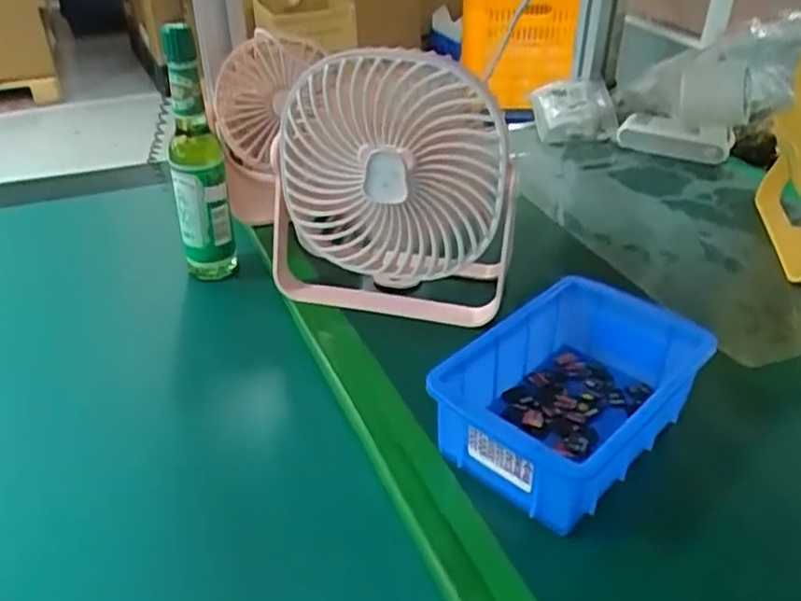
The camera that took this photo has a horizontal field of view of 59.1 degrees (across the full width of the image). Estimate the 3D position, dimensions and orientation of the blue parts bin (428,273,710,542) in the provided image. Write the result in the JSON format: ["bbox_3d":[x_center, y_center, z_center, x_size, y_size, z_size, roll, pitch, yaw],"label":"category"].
[{"bbox_3d":[0.093,0.054,0.386,0.101,0.059,0.139,28,44,34],"label":"blue parts bin"}]

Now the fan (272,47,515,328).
[{"bbox_3d":[-0.007,-0.078,0.475,0.167,0.174,0.077,5,35,7],"label":"fan"}]

